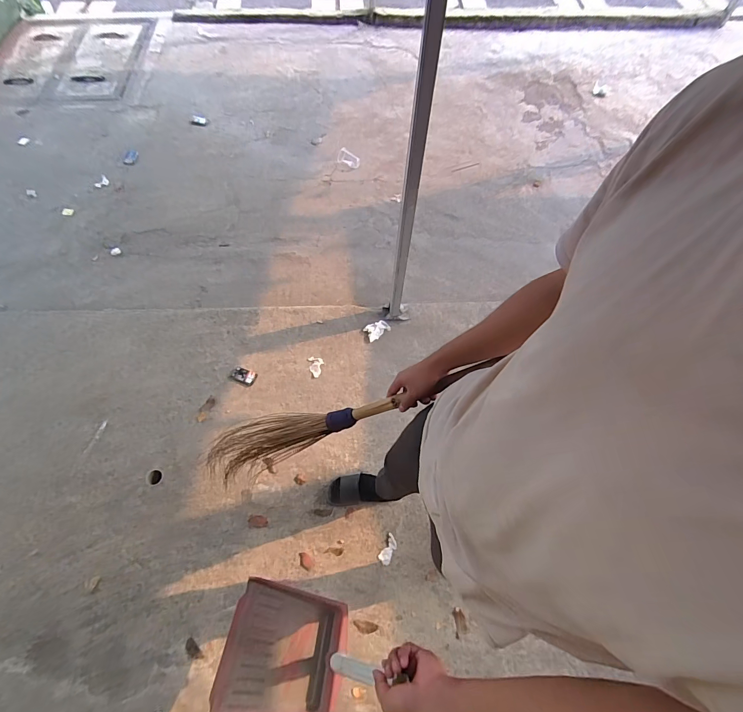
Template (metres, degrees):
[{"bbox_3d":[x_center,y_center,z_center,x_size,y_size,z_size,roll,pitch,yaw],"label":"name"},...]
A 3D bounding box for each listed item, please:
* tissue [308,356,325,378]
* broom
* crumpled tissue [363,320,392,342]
[{"bbox_3d":[-0.237,0.046,1.579,0.062,0.008,0.092,-8,65,-6],"label":"tissue"},{"bbox_3d":[-0.149,0.172,0.883,0.751,0.092,0.115,-23,57,32],"label":"broom"},{"bbox_3d":[0.022,-0.124,1.652,0.111,0.033,0.078,-36,71,-17],"label":"crumpled tissue"}]

